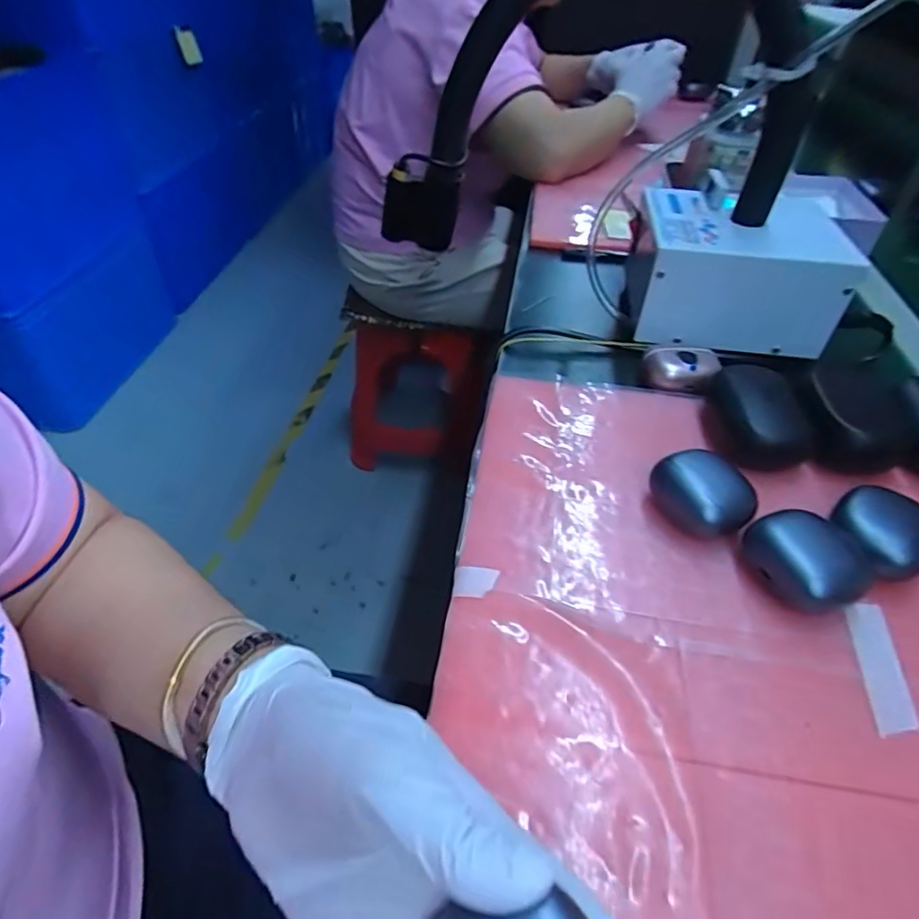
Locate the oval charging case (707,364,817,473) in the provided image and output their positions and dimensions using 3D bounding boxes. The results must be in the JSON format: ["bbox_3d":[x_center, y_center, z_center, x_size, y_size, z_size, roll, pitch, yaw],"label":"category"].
[{"bbox_3d":[0.201,-0.029,0.379,0.053,0.039,0.074,2,44,1],"label":"oval charging case"}]

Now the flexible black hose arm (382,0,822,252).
[{"bbox_3d":[0.091,-0.282,0.443,0.335,0.215,0.077,8,45,4],"label":"flexible black hose arm"}]

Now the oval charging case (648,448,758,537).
[{"bbox_3d":[0.146,0.020,0.332,0.050,0.031,0.048,-1,44,-2],"label":"oval charging case"}]

